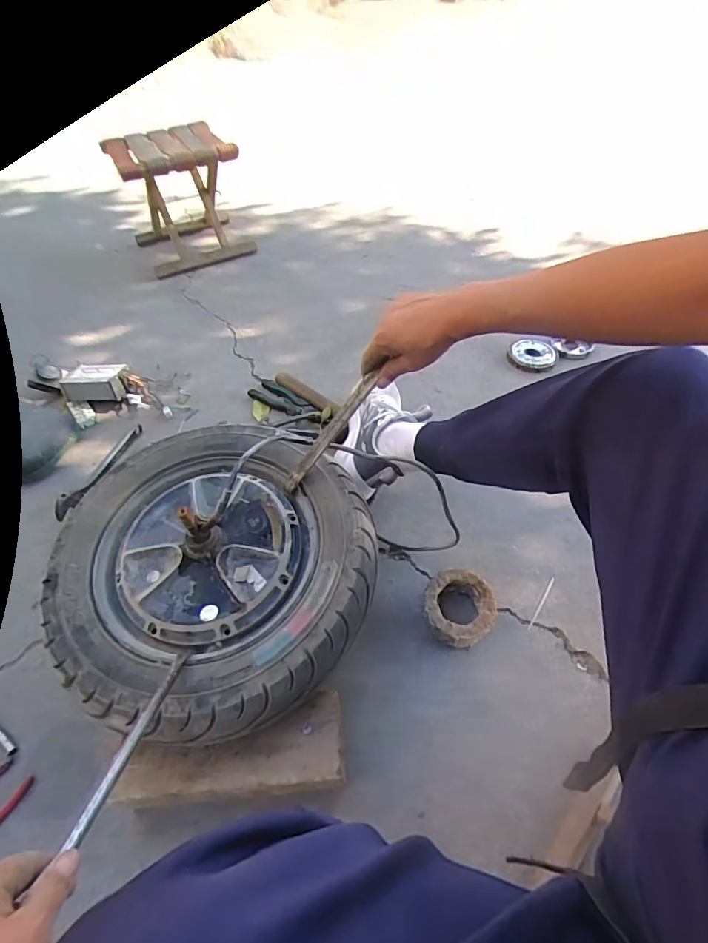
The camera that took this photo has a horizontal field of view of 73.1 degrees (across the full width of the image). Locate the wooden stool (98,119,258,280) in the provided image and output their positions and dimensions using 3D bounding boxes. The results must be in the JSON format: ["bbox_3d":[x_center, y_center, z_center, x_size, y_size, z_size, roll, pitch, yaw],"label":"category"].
[{"bbox_3d":[-0.446,-0.713,1.252,0.269,0.286,0.256,-23,56,-16],"label":"wooden stool"}]

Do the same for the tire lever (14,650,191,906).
[{"bbox_3d":[-0.182,0.220,0.400,0.015,0.014,0.225,2,17,2],"label":"tire lever"}]

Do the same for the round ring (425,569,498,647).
[{"bbox_3d":[0.148,0.194,0.676,0.094,0.046,0.097,4,53,4],"label":"round ring"}]

